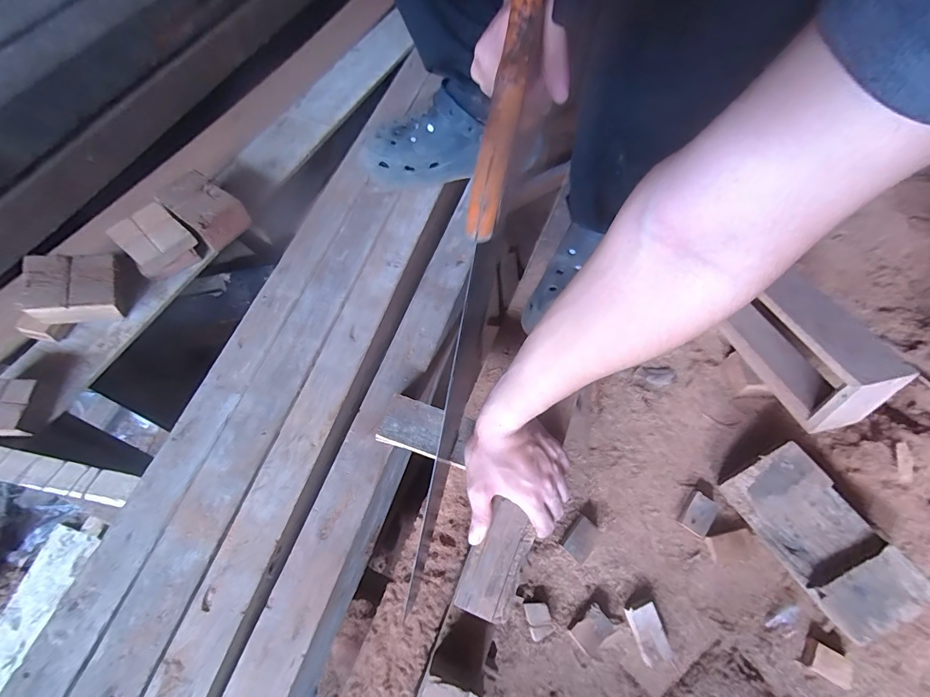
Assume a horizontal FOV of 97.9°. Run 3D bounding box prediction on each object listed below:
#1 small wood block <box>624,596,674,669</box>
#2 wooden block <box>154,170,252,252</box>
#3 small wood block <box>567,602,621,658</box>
[{"bbox_3d":[0.315,0.484,0.692,0.050,0.028,0.092,-14,70,-6],"label":"small wood block"},{"bbox_3d":[-0.436,-0.232,0.679,0.120,0.054,0.084,35,68,14],"label":"wooden block"},{"bbox_3d":[0.221,0.476,0.689,0.079,0.036,0.058,-39,71,-19],"label":"small wood block"}]

